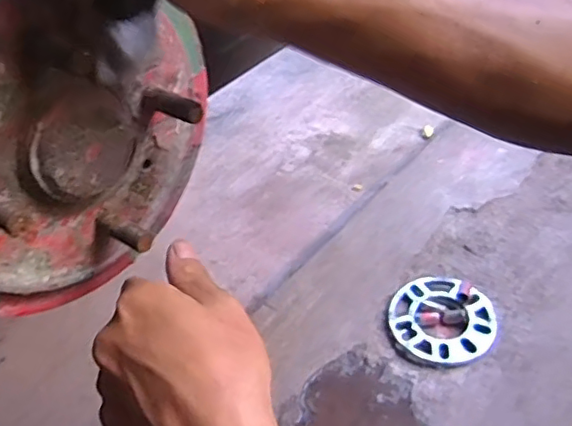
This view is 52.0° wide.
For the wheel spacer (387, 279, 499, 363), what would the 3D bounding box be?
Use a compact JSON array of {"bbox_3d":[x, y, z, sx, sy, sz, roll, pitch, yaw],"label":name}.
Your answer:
[{"bbox_3d":[0.228,0.153,0.854,0.147,0.018,0.147,-4,43,4],"label":"wheel spacer"}]

